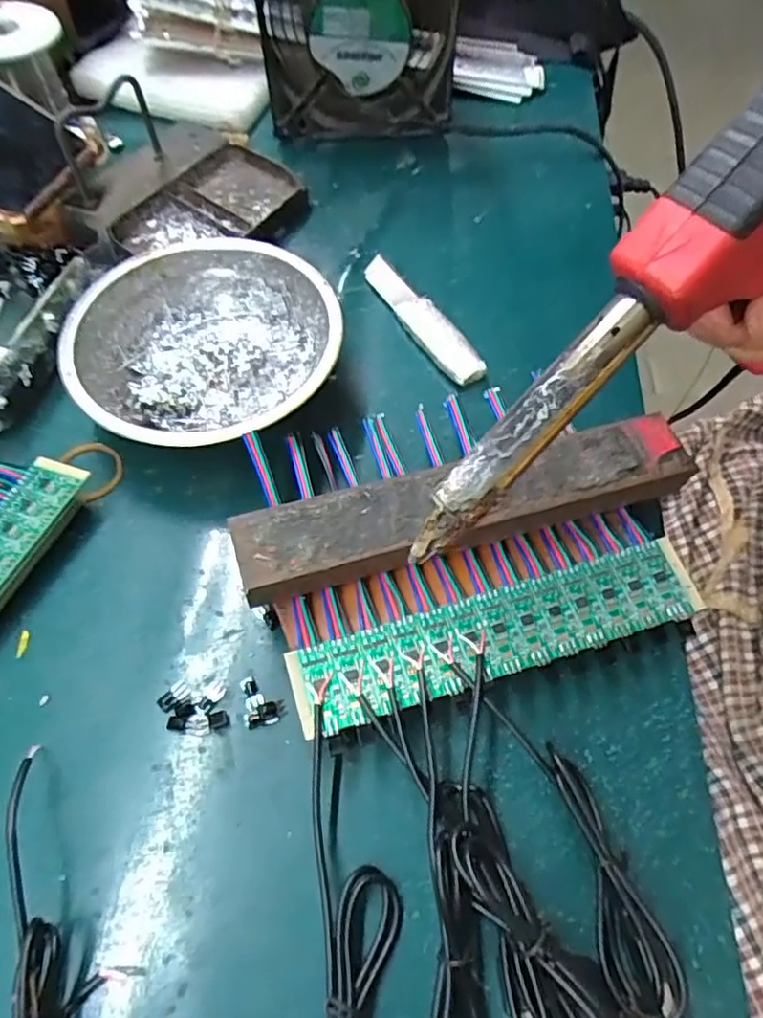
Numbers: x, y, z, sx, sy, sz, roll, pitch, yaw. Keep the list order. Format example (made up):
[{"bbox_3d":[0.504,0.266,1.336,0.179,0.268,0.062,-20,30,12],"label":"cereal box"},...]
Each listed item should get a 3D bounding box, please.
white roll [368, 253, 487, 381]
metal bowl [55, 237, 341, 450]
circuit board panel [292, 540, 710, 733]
[{"bbox_3d":[0.022,-0.106,0.348,0.021,0.009,0.103,-28,64,-16],"label":"white roll"},{"bbox_3d":[-0.085,-0.076,0.314,0.125,0.039,0.127,0,60,0],"label":"metal bowl"},{"bbox_3d":[0.047,0.047,0.247,0.163,0.004,0.033,-15,64,-10],"label":"circuit board panel"}]

